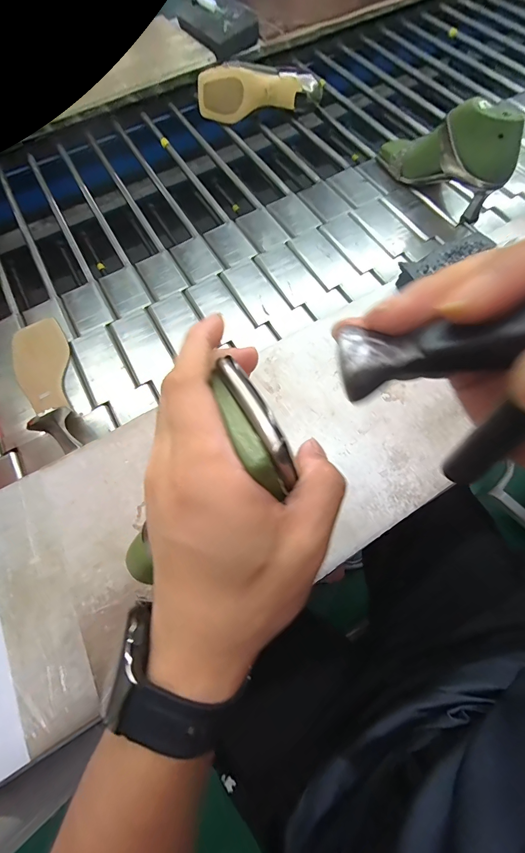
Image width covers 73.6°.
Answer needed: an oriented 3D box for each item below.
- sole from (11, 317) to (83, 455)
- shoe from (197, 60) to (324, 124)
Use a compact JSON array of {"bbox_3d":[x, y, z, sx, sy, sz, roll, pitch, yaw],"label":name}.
[{"bbox_3d":[-0.295,-0.070,0.466,0.079,0.061,0.235,-29,68,-10],"label":"sole"},{"bbox_3d":[-0.007,-0.646,0.690,0.239,0.086,0.060,2,66,3],"label":"shoe"}]

